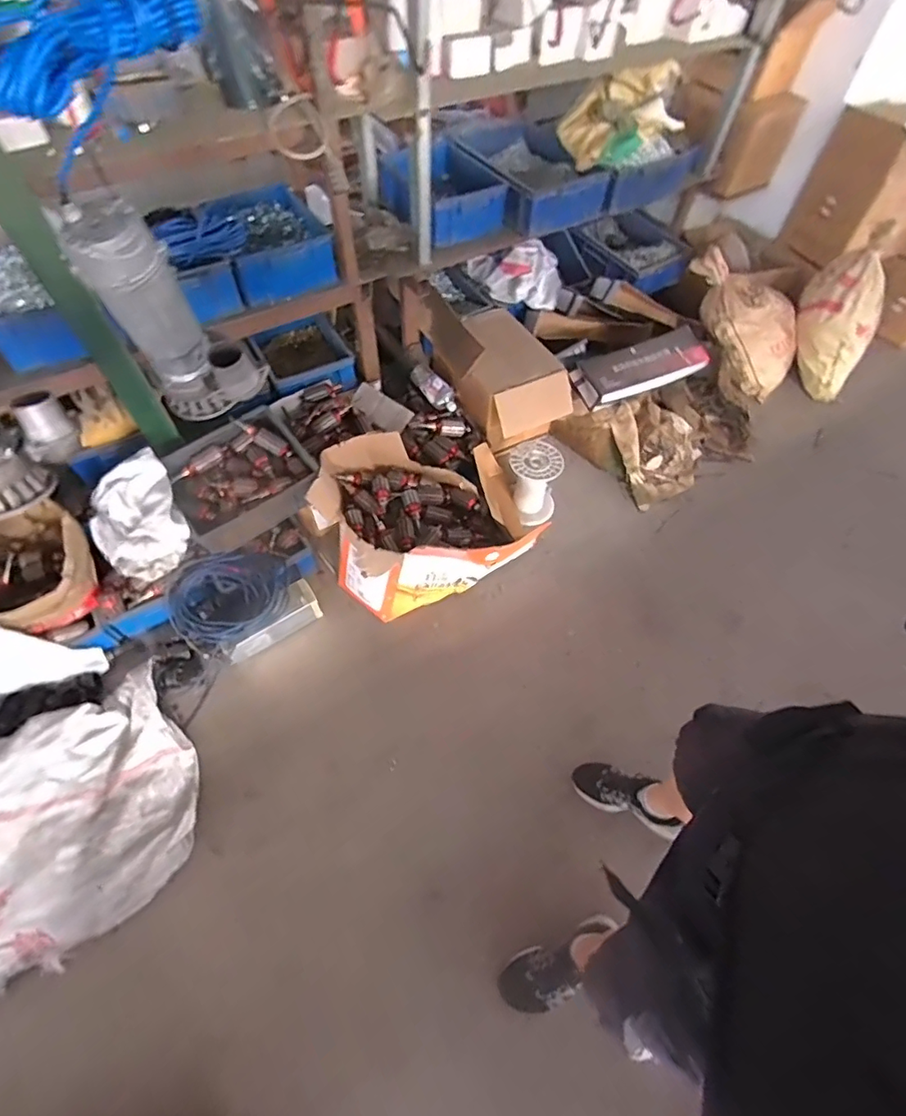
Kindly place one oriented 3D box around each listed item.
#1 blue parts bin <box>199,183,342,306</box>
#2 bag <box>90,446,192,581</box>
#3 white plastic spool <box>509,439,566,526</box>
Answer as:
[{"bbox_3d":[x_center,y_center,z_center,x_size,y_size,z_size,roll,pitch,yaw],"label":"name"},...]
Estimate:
[{"bbox_3d":[-0.556,-0.981,1.592,0.312,0.143,0.380,-23,60,-17],"label":"blue parts bin"},{"bbox_3d":[-0.876,-0.089,1.439,0.252,0.270,0.261,-32,64,-22],"label":"bag"},{"bbox_3d":[0.281,-0.263,1.791,0.177,0.237,0.184,1,56,-2],"label":"white plastic spool"}]

